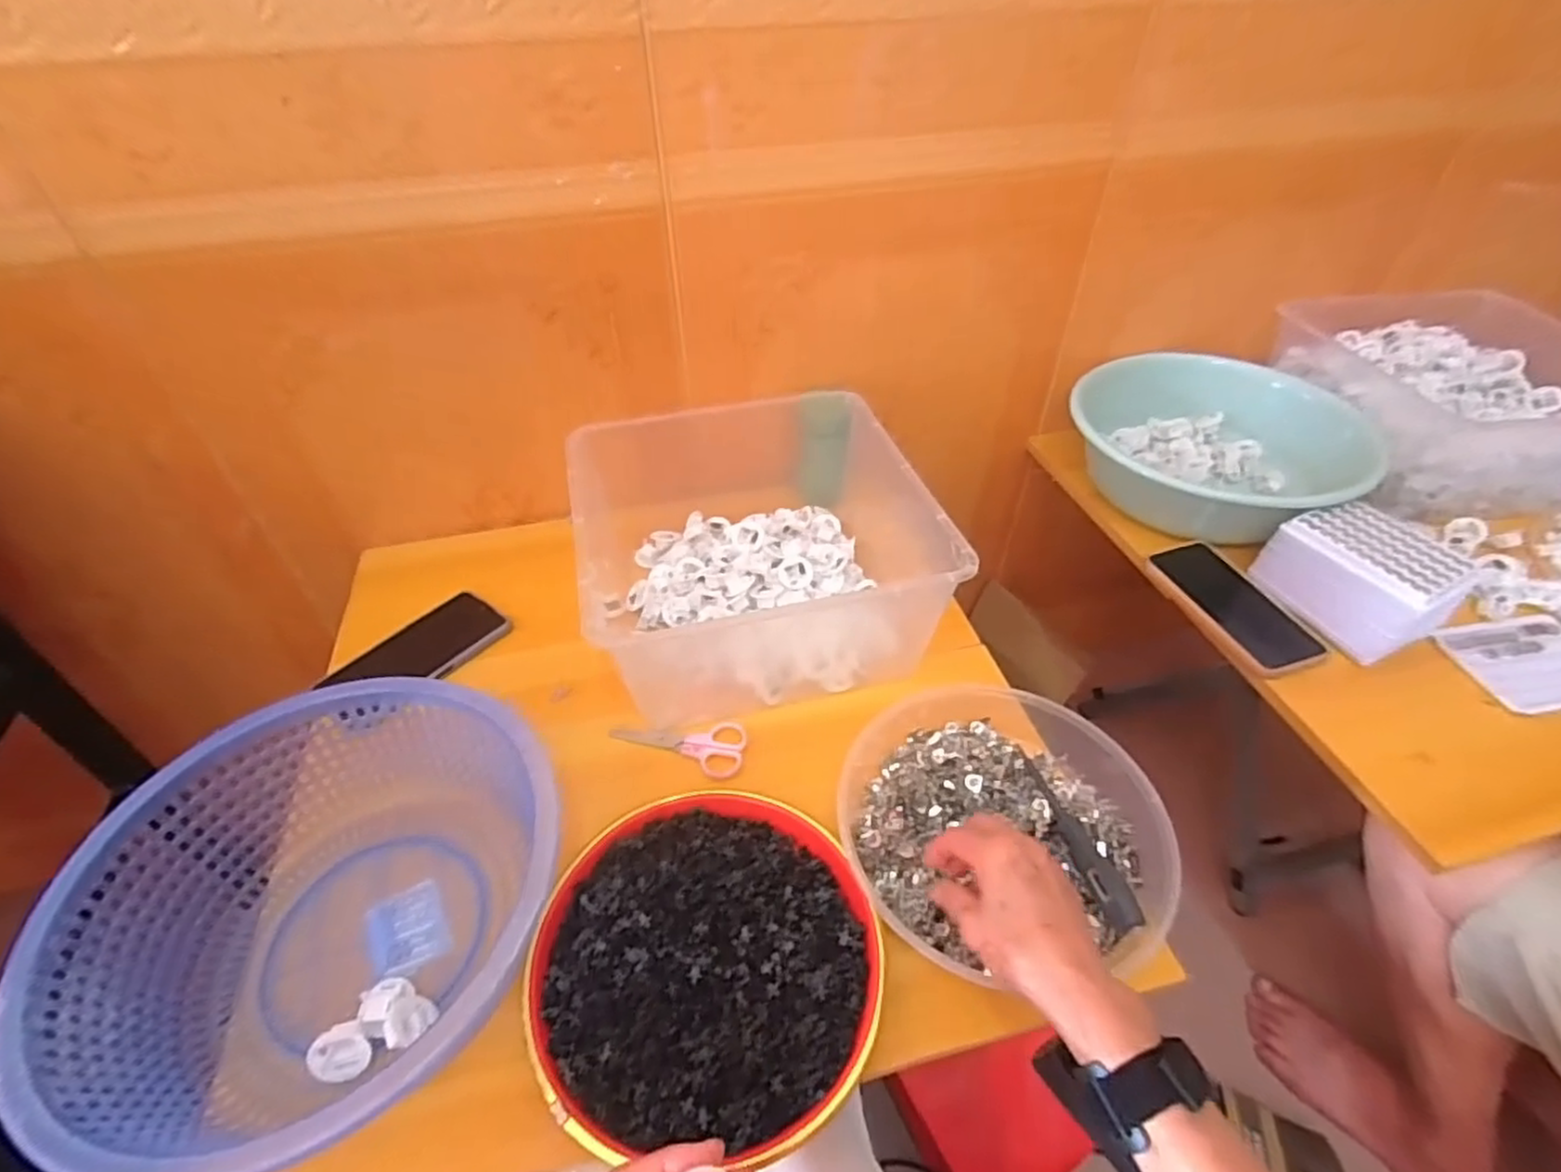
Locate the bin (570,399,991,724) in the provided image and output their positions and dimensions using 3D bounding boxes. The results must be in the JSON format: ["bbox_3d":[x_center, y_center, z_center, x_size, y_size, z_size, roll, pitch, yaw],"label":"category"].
[{"bbox_3d":[-0.029,-0.046,0.678,0.292,0.134,0.323,-10,45,-9],"label":"bin"}]

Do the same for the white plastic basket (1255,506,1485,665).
[{"bbox_3d":[0.547,-0.009,0.661,0.102,0.075,0.134,-16,47,-15],"label":"white plastic basket"}]

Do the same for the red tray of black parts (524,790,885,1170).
[{"bbox_3d":[-0.046,0.234,0.456,0.214,0.031,0.206,2,45,3],"label":"red tray of black parts"}]

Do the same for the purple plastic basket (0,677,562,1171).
[{"bbox_3d":[-0.271,0.202,0.441,0.278,0.116,0.273,13,46,14],"label":"purple plastic basket"}]

